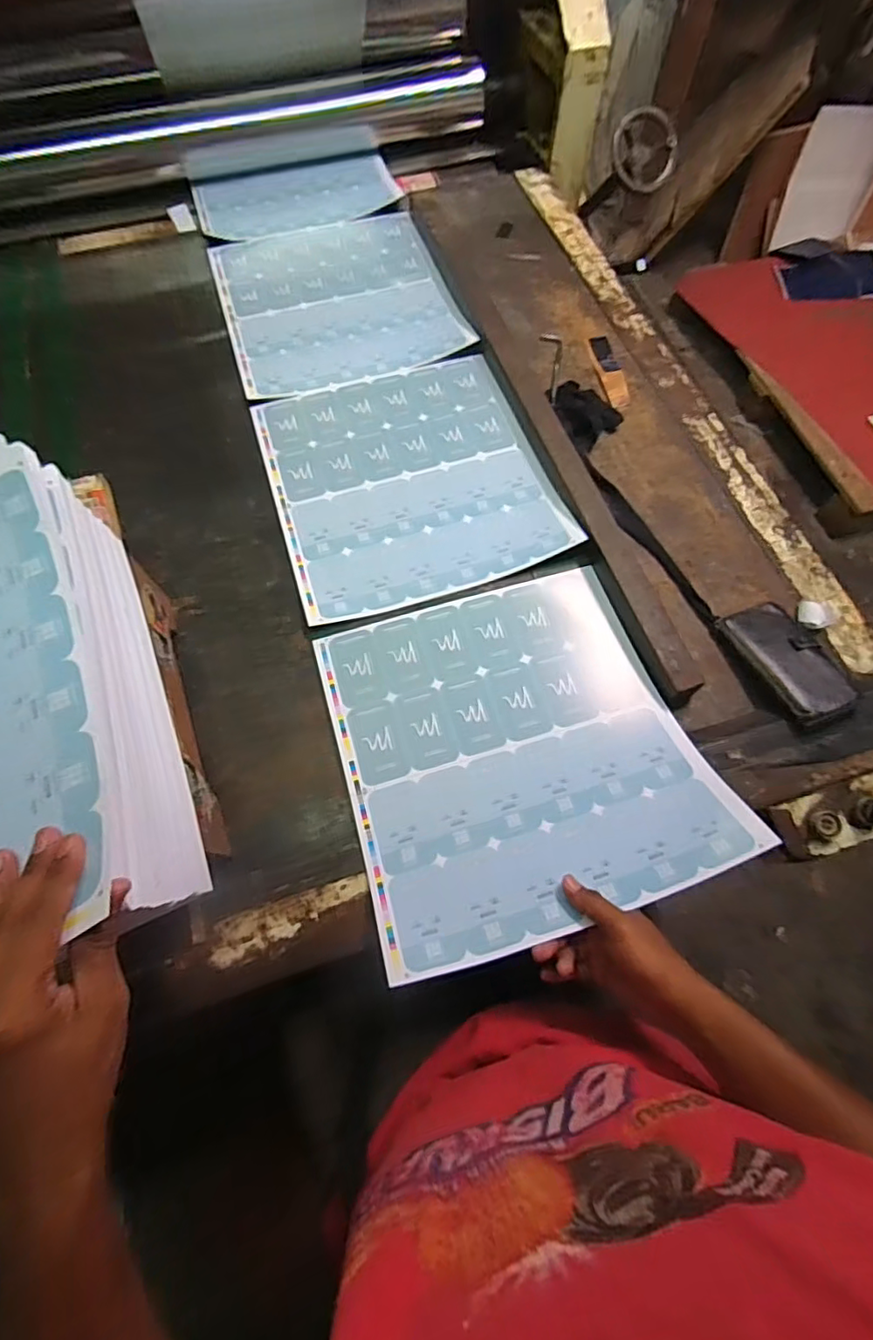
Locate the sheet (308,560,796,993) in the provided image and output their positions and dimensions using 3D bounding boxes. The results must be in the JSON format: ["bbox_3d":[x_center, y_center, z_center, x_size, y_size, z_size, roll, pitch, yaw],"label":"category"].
[{"bbox_3d":[0.079,0.069,0.609,0.357,0.083,0.378,-16,67,-7],"label":"sheet"}]

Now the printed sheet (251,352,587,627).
[{"bbox_3d":[-0.043,-0.266,0.788,0.350,0.012,0.381,-17,68,-7],"label":"printed sheet"}]

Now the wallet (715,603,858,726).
[{"bbox_3d":[0.401,-0.013,0.661,0.079,0.020,0.152,-28,57,5],"label":"wallet"}]

